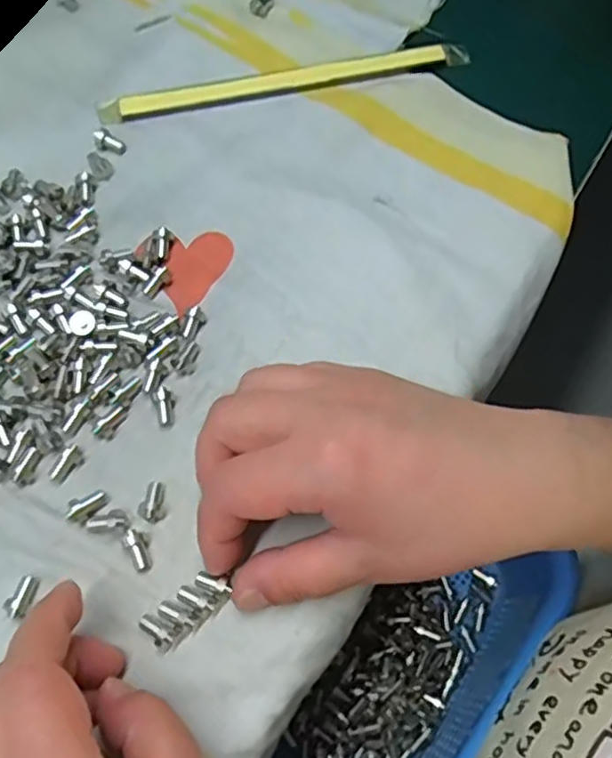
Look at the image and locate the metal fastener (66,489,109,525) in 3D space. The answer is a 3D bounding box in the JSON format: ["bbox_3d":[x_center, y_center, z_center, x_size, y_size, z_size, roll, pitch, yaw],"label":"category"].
[{"bbox_3d":[-0.087,0.050,0.270,0.016,0.006,0.008,-37,74,-16],"label":"metal fastener"}]

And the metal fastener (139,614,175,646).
[{"bbox_3d":[-0.055,0.093,0.253,0.015,0.004,0.007,23,67,24],"label":"metal fastener"}]

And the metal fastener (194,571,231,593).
[{"bbox_3d":[-0.036,0.077,0.259,0.014,0.004,0.006,10,66,16],"label":"metal fastener"}]

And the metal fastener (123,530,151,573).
[{"bbox_3d":[-0.065,0.066,0.264,0.009,0.006,0.017,-26,71,-13],"label":"metal fastener"}]

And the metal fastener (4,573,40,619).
[{"bbox_3d":[-0.106,0.082,0.256,0.008,0.007,0.016,22,68,6],"label":"metal fastener"}]

